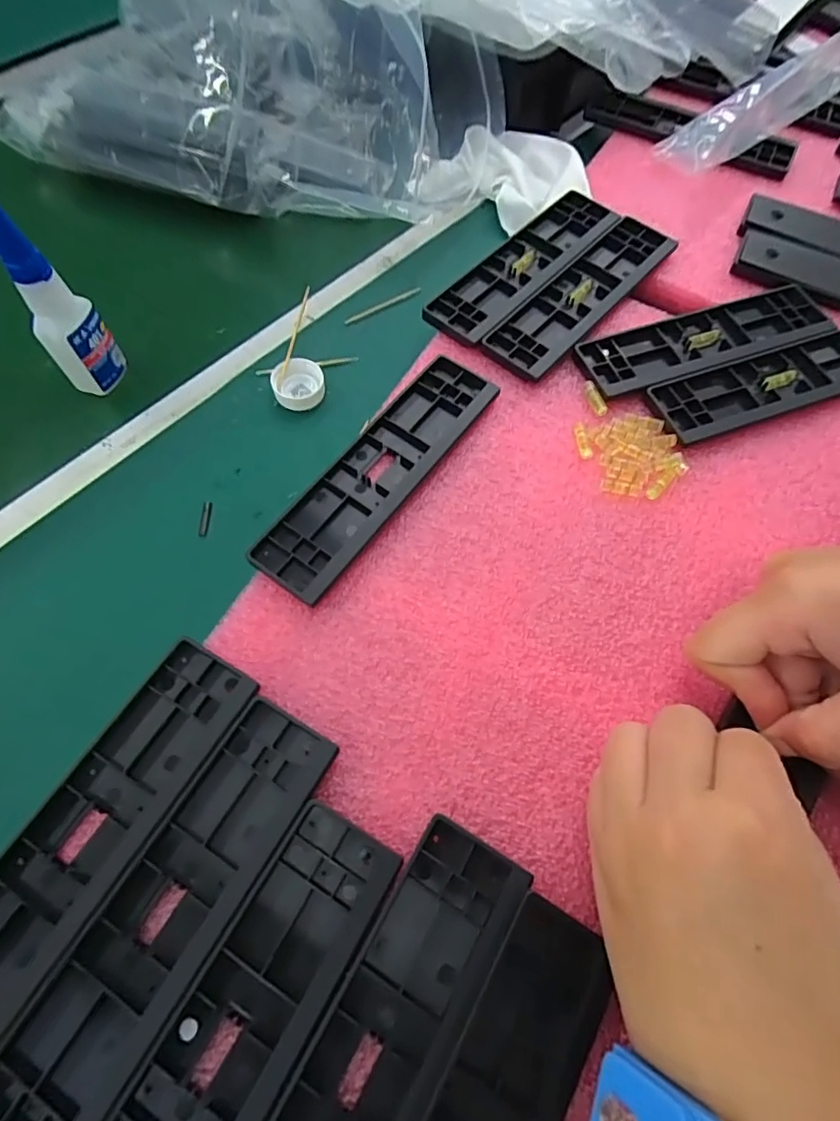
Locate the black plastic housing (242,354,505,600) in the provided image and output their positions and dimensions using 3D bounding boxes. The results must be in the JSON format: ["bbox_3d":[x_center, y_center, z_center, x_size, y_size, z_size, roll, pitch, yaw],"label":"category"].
[{"bbox_3d":[-0.020,-0.048,0.278,0.044,0.009,0.158,33,68,13],"label":"black plastic housing"}]

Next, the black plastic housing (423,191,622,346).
[{"bbox_3d":[0.068,-0.192,0.345,0.043,0.008,0.160,38,69,15],"label":"black plastic housing"}]

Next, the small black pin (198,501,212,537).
[{"bbox_3d":[-0.116,-0.023,0.288,0.005,0.004,0.021,2,65,-1],"label":"small black pin"}]

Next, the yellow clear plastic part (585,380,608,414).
[{"bbox_3d":[0.099,-0.092,0.303,0.006,0.006,0.023,-21,79,-11],"label":"yellow clear plastic part"}]

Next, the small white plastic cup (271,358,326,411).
[{"bbox_3d":[-0.074,-0.106,0.324,0.030,0.012,0.031,1,65,-1],"label":"small white plastic cup"}]

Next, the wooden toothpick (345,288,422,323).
[{"bbox_3d":[-0.025,-0.173,0.361,0.060,0.004,0.005,-32,70,-15],"label":"wooden toothpick"}]

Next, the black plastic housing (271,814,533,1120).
[{"bbox_3d":[-0.018,0.167,0.172,0.041,0.009,0.158,30,68,12],"label":"black plastic housing"}]

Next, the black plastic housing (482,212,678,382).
[{"bbox_3d":[0.102,-0.168,0.335,0.043,0.007,0.155,39,70,16],"label":"black plastic housing"}]

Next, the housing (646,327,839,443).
[{"bbox_3d":[0.209,-0.105,0.309,0.159,0.006,0.044,-18,66,-10],"label":"housing"}]

